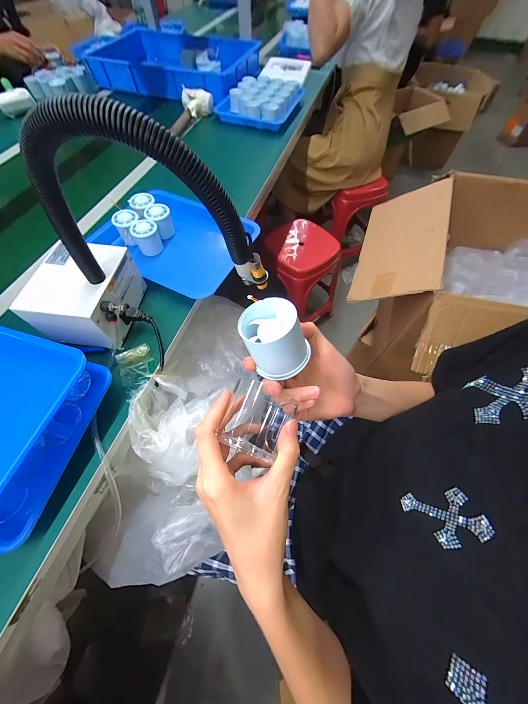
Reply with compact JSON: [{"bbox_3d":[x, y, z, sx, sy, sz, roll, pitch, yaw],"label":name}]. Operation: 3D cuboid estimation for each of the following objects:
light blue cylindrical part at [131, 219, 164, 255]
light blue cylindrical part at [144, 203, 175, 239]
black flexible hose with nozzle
[{"bbox_3d":[-0.262,-0.256,0.574,0.051,0.061,0.055,0,62,-1],"label":"light blue cylindrical part"},{"bbox_3d":[-0.242,-0.305,0.599,0.055,0.056,0.059,-23,65,-12],"label":"light blue cylindrical part"},{"bbox_3d":[-0.139,-0.162,0.307,0.285,0.213,0.032,6,62,2],"label":"black flexible hose with nozzle"}]

